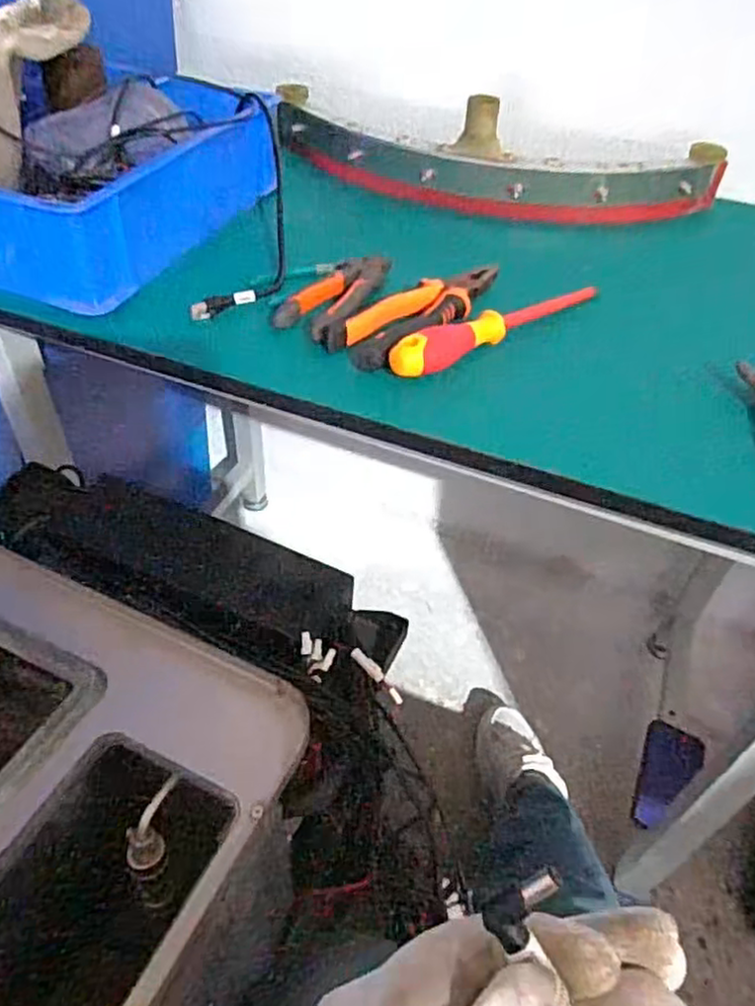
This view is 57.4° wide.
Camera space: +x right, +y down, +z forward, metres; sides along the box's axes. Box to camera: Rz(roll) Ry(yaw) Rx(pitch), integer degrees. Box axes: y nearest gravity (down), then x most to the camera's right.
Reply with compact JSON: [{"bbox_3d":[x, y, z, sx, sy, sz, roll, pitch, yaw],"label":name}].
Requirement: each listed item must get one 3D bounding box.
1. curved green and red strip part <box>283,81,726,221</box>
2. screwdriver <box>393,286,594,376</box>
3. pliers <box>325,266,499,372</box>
[{"bbox_3d":[0.128,-0.395,0.776,0.507,0.102,0.123,14,45,9],"label":"curved green and red strip part"},{"bbox_3d":[0.103,-0.152,0.582,0.237,0.037,0.031,-31,54,-31],"label":"screwdriver"},{"bbox_3d":[0.037,-0.161,0.590,0.060,0.033,0.172,33,51,26],"label":"pliers"}]

